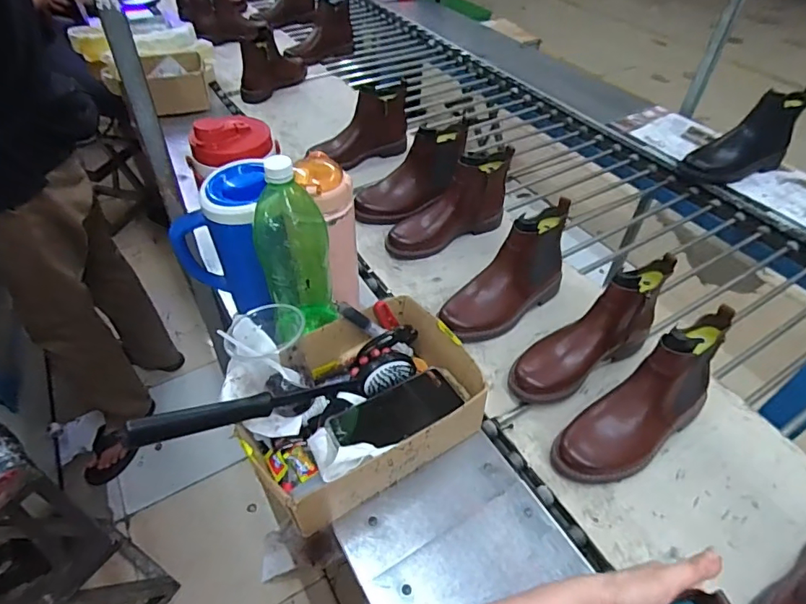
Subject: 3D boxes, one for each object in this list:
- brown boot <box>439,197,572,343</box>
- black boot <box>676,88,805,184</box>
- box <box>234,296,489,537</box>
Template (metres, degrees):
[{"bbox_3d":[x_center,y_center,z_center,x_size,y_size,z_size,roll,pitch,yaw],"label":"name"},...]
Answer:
[{"bbox_3d":[0.177,-0.047,0.817,0.250,0.155,0.087,-31,53,-28],"label":"brown boot"},{"bbox_3d":[0.758,-0.365,1.087,0.233,0.160,0.083,-14,47,-15],"label":"black boot"},{"bbox_3d":[-0.058,0.133,0.641,0.284,0.111,0.205,-24,50,-23],"label":"box"}]

